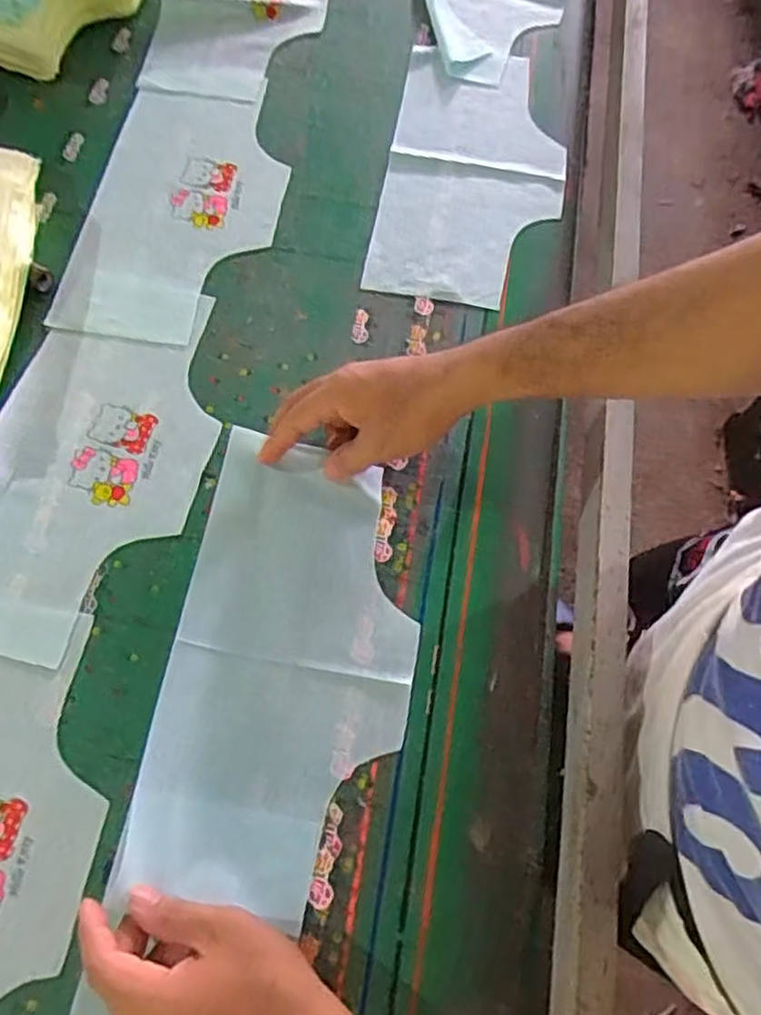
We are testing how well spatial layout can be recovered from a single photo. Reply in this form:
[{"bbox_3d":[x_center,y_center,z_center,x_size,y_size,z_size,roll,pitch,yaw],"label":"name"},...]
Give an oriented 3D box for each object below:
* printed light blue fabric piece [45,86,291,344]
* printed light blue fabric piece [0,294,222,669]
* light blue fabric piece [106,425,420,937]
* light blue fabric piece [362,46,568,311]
[{"bbox_3d":[-0.180,-0.278,0.654,0.169,0.007,0.291,7,66,1],"label":"printed light blue fabric piece"},{"bbox_3d":[-0.225,-0.028,0.545,0.167,0.006,0.281,11,68,2],"label":"printed light blue fabric piece"},{"bbox_3d":[-0.061,0.107,0.490,0.160,0.021,0.294,10,68,2],"label":"light blue fabric piece"},{"bbox_3d":[0.090,-0.322,0.668,0.162,0.011,0.306,9,68,1],"label":"light blue fabric piece"}]

